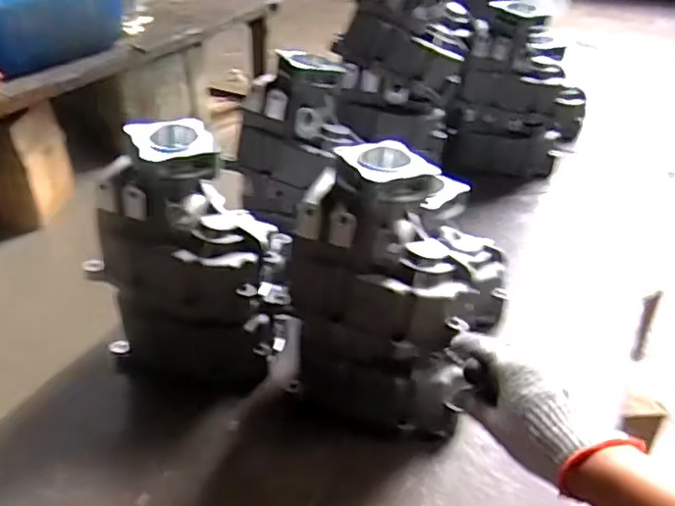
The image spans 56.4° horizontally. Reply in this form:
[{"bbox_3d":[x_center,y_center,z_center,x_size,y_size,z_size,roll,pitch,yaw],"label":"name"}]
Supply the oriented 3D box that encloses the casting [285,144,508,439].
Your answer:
[{"bbox_3d":[0.068,0.051,0.749,0.233,0.306,0.135,11,37,13],"label":"casting"}]

